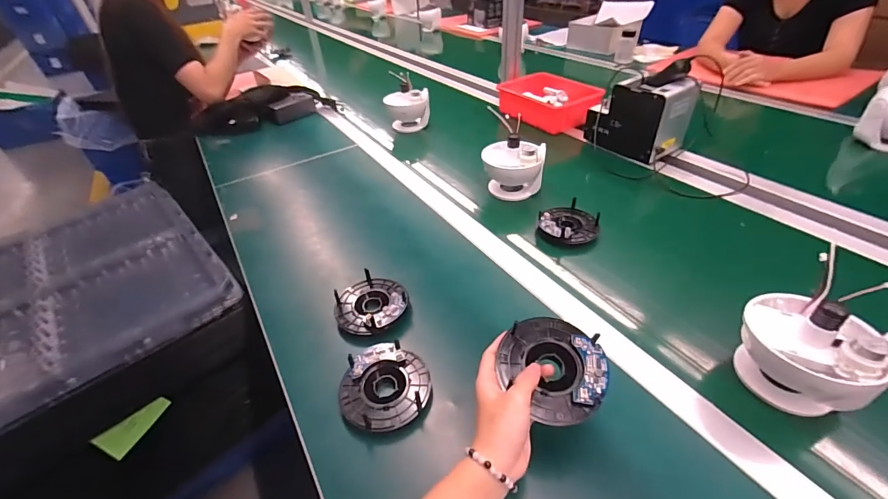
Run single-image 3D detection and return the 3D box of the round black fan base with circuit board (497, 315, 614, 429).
[{"bbox_3d":[0.104,0.112,0.372,0.096,0.027,0.097,-4,40,3],"label":"round black fan base with circuit board"}]

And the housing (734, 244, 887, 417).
[{"bbox_3d":[0.378,0.094,0.395,0.122,0.115,0.115,-23,43,-19],"label":"housing"}]

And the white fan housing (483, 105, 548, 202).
[{"bbox_3d":[0.137,-0.185,0.769,0.110,0.119,0.132,0,40,8],"label":"white fan housing"}]

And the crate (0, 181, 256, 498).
[{"bbox_3d":[-0.713,0.214,0.807,0.530,0.370,0.595,-35,48,-30],"label":"crate"}]

